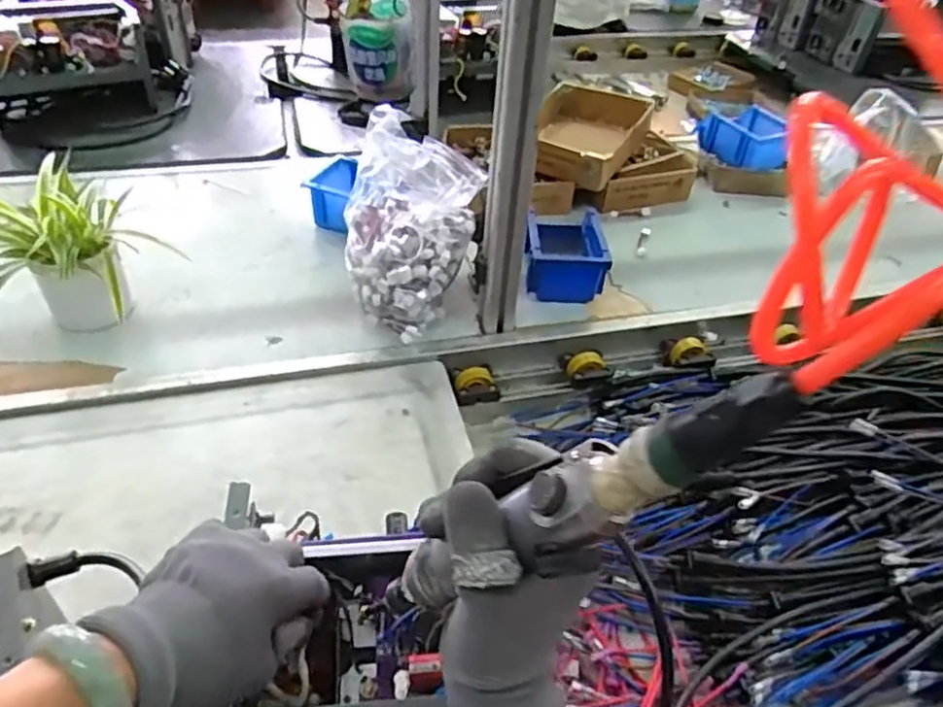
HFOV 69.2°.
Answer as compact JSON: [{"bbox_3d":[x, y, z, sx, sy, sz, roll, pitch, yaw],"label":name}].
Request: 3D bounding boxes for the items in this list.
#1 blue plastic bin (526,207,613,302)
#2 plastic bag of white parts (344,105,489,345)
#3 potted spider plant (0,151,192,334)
[{"bbox_3d":[0.126,-0.128,0.919,0.099,0.083,0.119,5,44,-1],"label":"blue plastic bin"},{"bbox_3d":[-0.073,-0.150,0.832,0.150,0.207,0.181,1,44,-5],"label":"plastic bag of white parts"},{"bbox_3d":[-0.514,-0.111,0.796,0.208,0.150,0.179,1,44,-5],"label":"potted spider plant"}]

